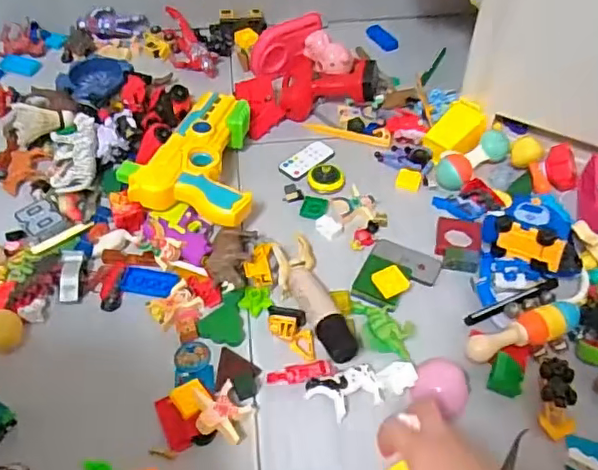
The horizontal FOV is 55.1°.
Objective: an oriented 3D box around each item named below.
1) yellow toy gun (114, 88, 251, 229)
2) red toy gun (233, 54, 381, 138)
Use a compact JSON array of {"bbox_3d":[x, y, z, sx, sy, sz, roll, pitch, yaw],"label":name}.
[{"bbox_3d":[-0.126,-0.110,0.793,0.167,0.061,0.231,10,51,10],"label":"yellow toy gun"},{"bbox_3d":[0.016,-0.238,0.903,0.219,0.059,0.132,-10,51,-7],"label":"red toy gun"}]

